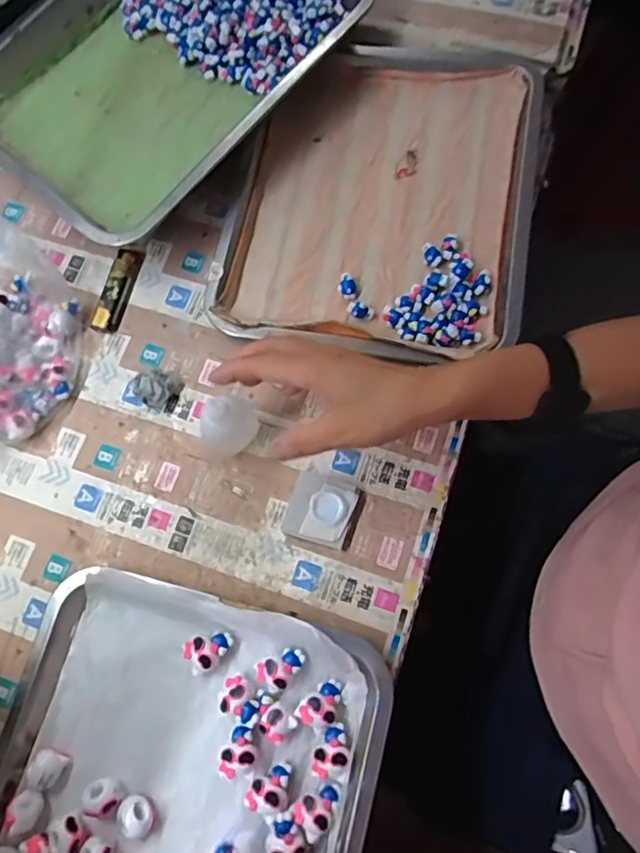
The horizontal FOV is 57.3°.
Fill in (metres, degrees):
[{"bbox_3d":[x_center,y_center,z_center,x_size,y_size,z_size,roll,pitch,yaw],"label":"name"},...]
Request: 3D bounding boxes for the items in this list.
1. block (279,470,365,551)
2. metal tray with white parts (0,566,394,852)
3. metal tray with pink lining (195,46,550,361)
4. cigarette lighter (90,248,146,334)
[{"bbox_3d":[0.003,0.065,0.462,0.055,0.013,0.053,18,76,8],"label":"block"},{"bbox_3d":[-0.115,0.292,0.396,0.268,0.027,0.346,14,76,5],"label":"metal tray with white parts"},{"bbox_3d":[0.058,-0.203,0.529,0.261,0.045,0.292,10,75,6],"label":"metal tray with pink lining"},{"bbox_3d":[-0.183,-0.126,0.530,0.020,0.013,0.085,14,76,7],"label":"cigarette lighter"}]

